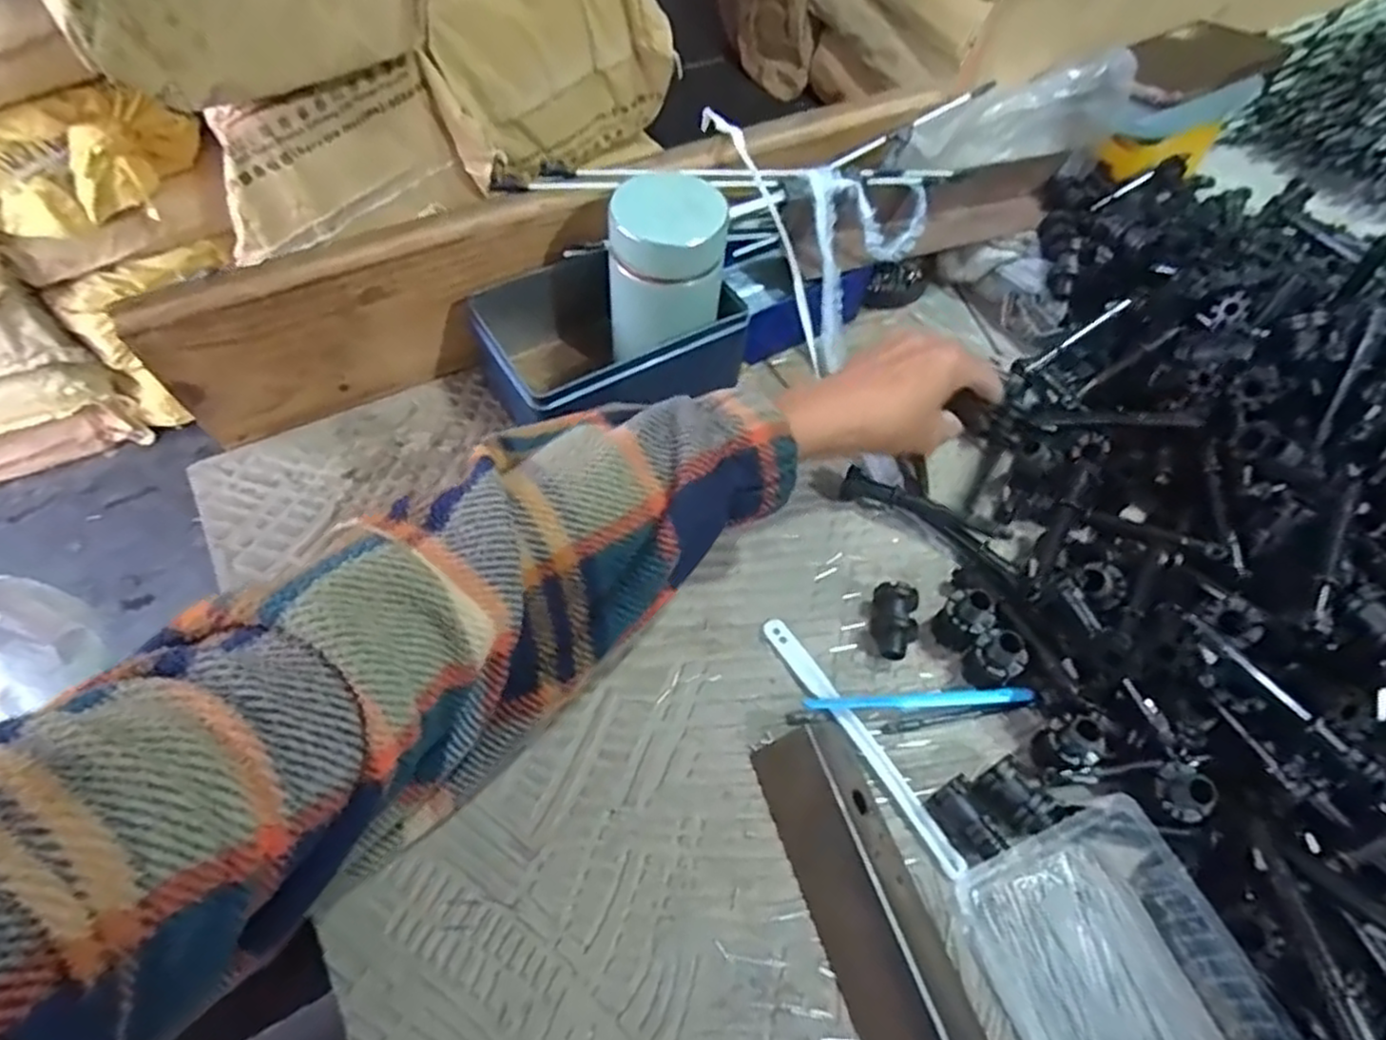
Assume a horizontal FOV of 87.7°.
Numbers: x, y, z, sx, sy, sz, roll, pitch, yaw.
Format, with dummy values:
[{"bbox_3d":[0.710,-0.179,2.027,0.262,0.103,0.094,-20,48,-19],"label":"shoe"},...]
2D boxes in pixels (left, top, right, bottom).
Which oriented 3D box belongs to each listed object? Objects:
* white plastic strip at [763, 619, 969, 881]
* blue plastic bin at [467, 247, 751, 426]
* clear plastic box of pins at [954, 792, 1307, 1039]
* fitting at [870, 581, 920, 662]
[{"bbox_3d":[0.080,0.104,0.348,0.014,0.010,0.141,-28,62,-19],"label":"white plastic strip"},{"bbox_3d":[-0.056,-0.106,0.443,0.142,0.064,0.102,-29,62,-20],"label":"blue plastic bin"},{"bbox_3d":[0.177,0.195,0.285,0.093,0.030,0.140,-15,59,-12],"label":"clear plastic box of pins"},{"bbox_3d":[0.104,0.054,0.373,0.023,0.023,0.040,12,57,5],"label":"fitting"}]

